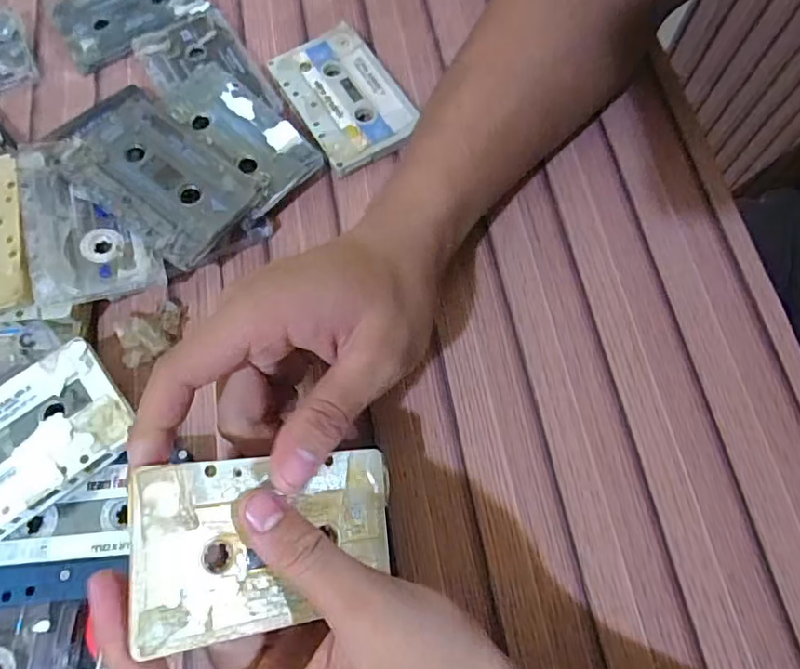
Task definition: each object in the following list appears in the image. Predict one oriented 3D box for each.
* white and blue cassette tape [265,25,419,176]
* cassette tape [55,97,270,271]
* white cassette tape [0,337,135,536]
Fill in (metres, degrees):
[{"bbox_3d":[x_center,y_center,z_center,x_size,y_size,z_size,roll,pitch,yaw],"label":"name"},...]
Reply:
[{"bbox_3d":[-0.034,-0.151,0.361,0.062,0.012,0.101,-28,72,-9],"label":"white and blue cassette tape"},{"bbox_3d":[-0.130,-0.088,0.318,0.097,0.017,0.070,38,75,13],"label":"cassette tape"},{"bbox_3d":[-0.182,0.053,0.272,0.101,0.015,0.069,-39,74,-12],"label":"white cassette tape"}]

